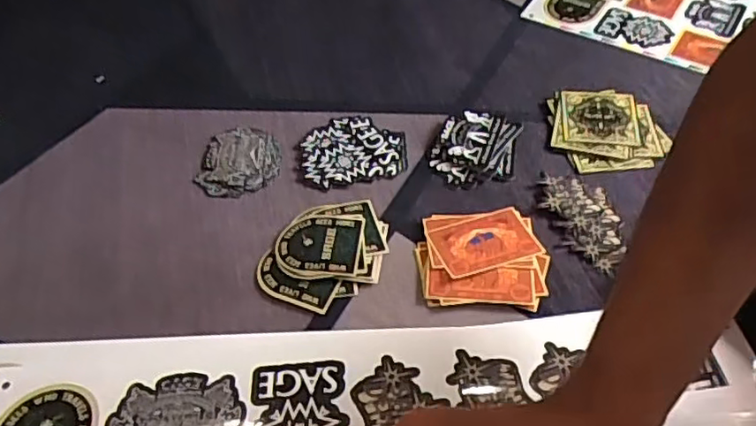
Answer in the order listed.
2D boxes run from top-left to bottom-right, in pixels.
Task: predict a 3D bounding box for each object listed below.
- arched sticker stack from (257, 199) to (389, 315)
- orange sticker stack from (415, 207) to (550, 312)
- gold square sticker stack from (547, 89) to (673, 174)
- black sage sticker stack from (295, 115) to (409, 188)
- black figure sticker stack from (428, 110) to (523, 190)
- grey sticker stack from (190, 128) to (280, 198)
[{"bbox_3d":[-0.039,0.028,0.490,0.088,0.007,0.107,17,52,16],"label":"arched sticker stack"},{"bbox_3d":[0.080,0.033,0.481,0.096,0.006,0.089,-4,49,0],"label":"orange sticker stack"},{"bbox_3d":[0.211,-0.081,0.570,0.097,0.008,0.097,-6,49,-2],"label":"gold square sticker stack"},{"bbox_3d":[-0.024,-0.059,0.564,0.095,0.006,0.083,-12,50,-7],"label":"black sage sticker stack"},{"bbox_3d":[0.088,-0.061,0.561,0.074,0.007,0.092,11,51,12],"label":"black figure sticker stack"},{"bbox_3d":[-0.124,-0.048,0.559,0.071,0.008,0.084,4,50,6],"label":"grey sticker stack"}]

